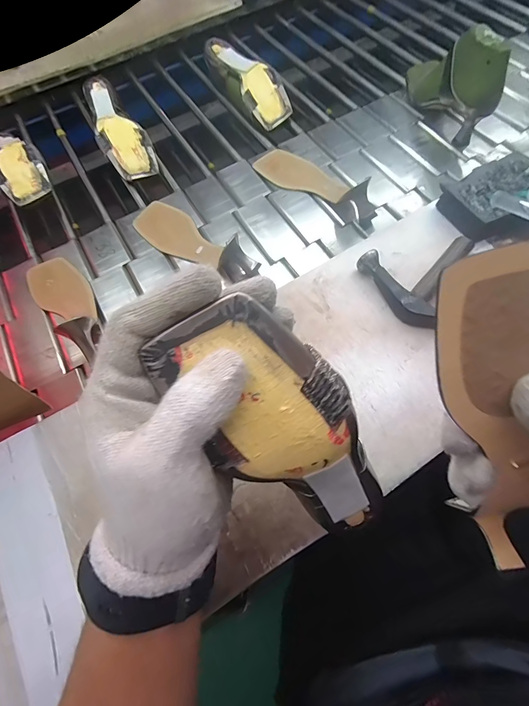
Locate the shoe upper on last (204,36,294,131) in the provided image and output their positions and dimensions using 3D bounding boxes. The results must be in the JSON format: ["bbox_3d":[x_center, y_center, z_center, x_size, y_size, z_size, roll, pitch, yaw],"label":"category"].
[{"bbox_3d":[-0.031,-0.517,0.656,0.079,0.065,0.219,-28,67,-9],"label":"shoe upper on last"}]

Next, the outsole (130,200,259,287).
[{"bbox_3d":[-0.112,-0.174,0.510,0.229,0.050,0.075,31,71,16],"label":"outsole"}]

